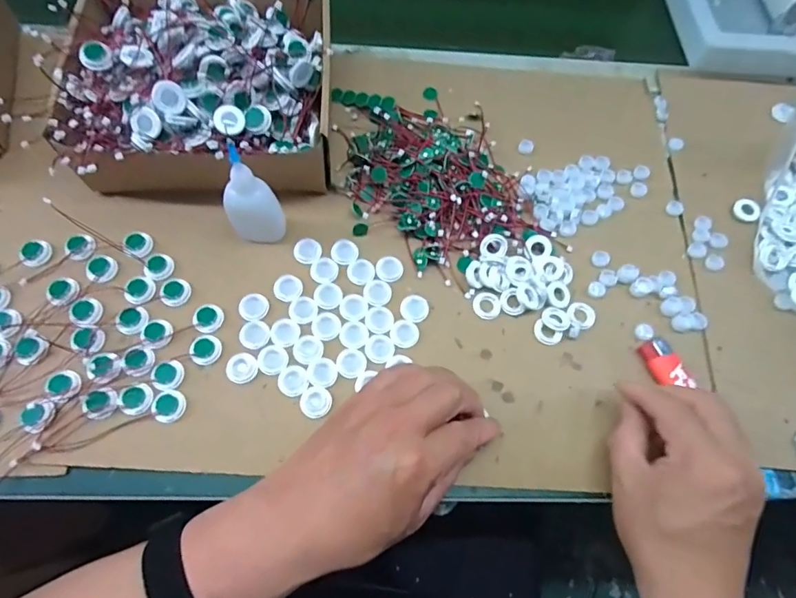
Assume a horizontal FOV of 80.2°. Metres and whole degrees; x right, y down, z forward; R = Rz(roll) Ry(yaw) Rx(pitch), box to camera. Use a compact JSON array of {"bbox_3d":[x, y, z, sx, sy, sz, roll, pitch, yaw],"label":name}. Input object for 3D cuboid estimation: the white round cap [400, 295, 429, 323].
[{"bbox_3d":[0.014,0.007,0.386,0.023,0.004,0.023,1,67,-3],"label":"white round cap"}]

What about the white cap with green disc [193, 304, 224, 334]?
[{"bbox_3d":[-0.148,0.015,0.369,0.021,0.004,0.023,1,67,-3],"label":"white cap with green disc"}]

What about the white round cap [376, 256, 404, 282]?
[{"bbox_3d":[-0.007,-0.025,0.398,0.023,0.004,0.023,1,67,-3],"label":"white round cap"}]

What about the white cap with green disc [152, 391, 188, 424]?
[{"bbox_3d":[-0.166,0.077,0.342,0.024,0.004,0.023,1,67,-3],"label":"white cap with green disc"}]

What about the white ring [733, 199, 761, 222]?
[{"bbox_3d":[0.325,-0.083,0.439,0.020,0.005,0.024,28,68,9],"label":"white ring"}]

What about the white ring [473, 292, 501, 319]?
[{"bbox_3d":[0.074,0.005,0.393,0.023,0.004,0.022,1,67,-3],"label":"white ring"}]

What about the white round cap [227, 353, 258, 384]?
[{"bbox_3d":[-0.118,0.052,0.358,0.023,0.004,0.022,1,67,-3],"label":"white round cap"}]

